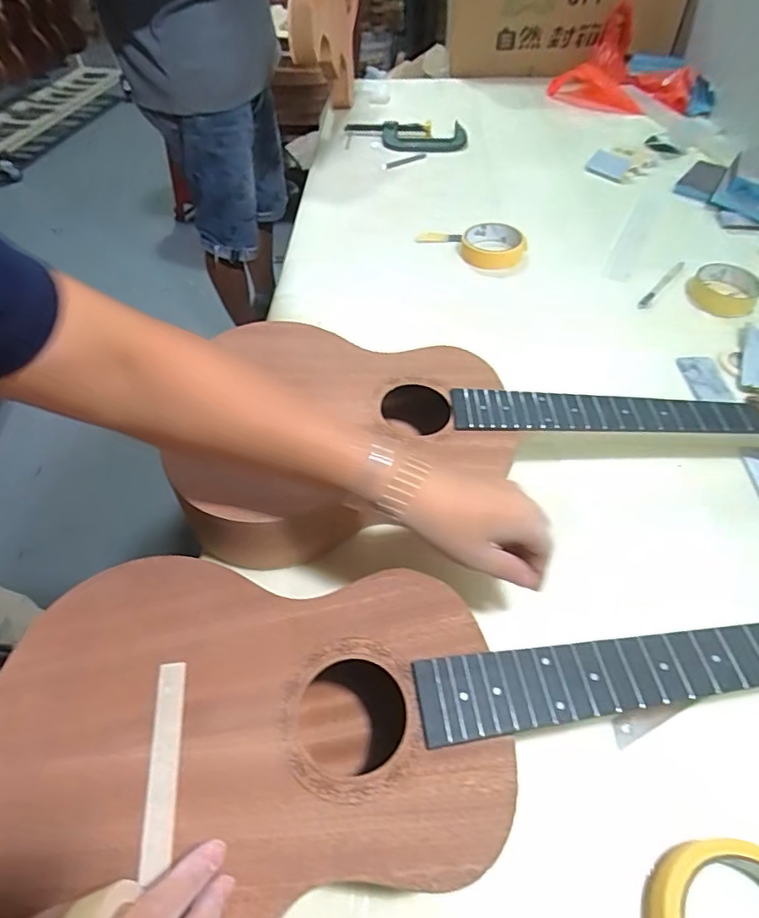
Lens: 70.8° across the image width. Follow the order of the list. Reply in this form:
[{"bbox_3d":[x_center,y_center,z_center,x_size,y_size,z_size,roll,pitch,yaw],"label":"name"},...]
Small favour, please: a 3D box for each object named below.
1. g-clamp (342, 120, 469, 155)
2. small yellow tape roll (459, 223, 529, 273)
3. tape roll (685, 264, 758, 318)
[{"bbox_3d":[0.051,-0.613,1.010,0.233,0.021,0.119,12,51,11],"label":"g-clamp"},{"bbox_3d":[0.158,-0.296,0.744,0.091,0.035,0.070,16,54,15],"label":"small yellow tape roll"},{"bbox_3d":[0.428,-0.211,0.665,0.076,0.021,0.077,-1,52,1],"label":"tape roll"}]

